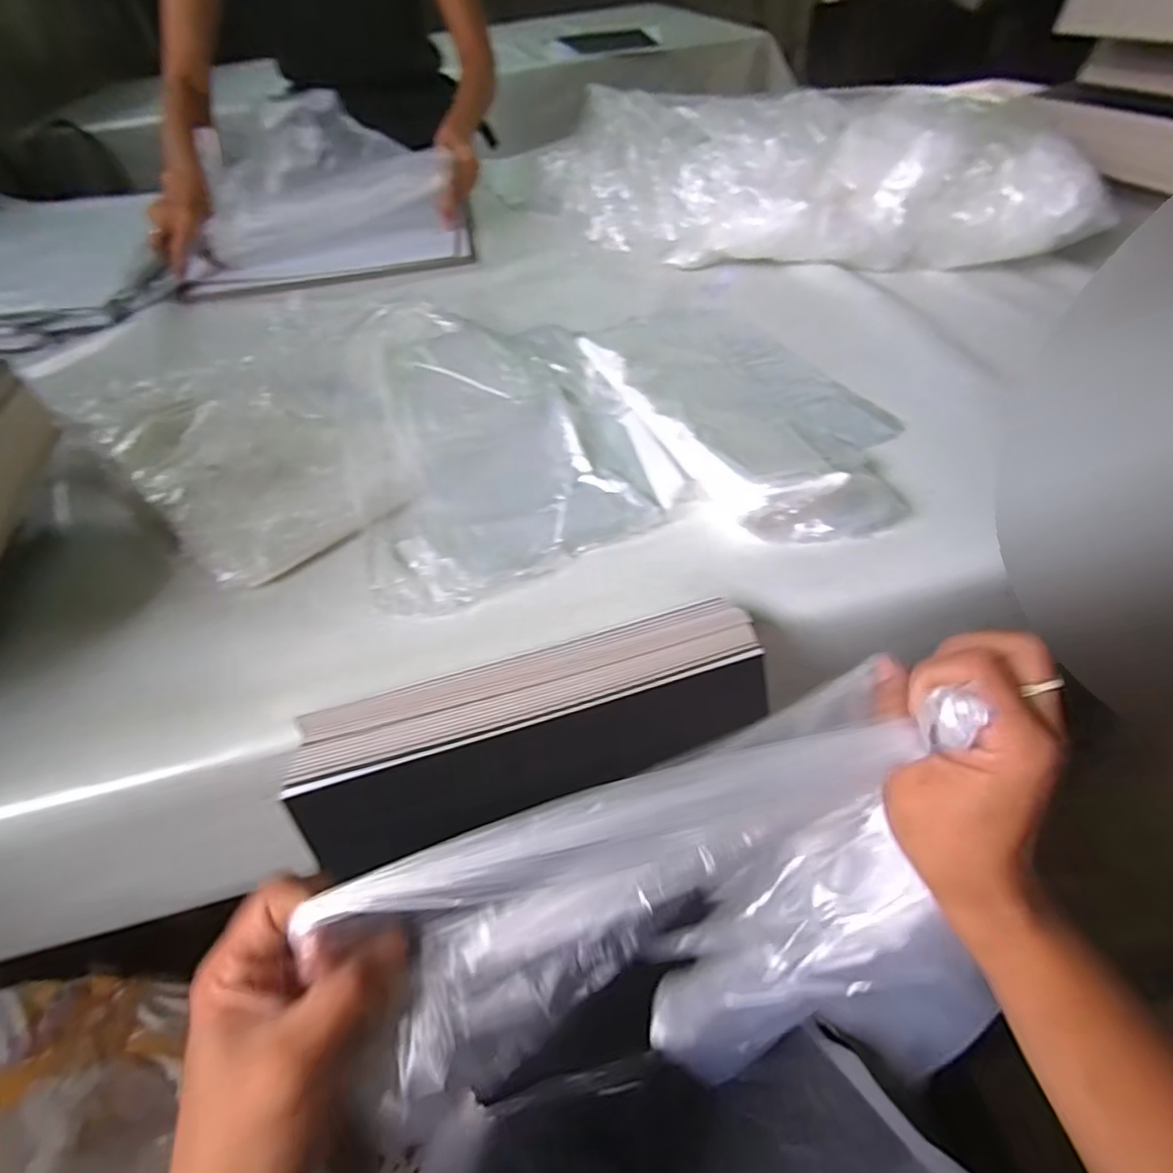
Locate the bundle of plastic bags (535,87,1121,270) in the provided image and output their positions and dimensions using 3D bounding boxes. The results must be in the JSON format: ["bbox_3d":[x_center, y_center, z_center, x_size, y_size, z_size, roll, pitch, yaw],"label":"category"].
[{"bbox_3d":[0.238,-0.464,0.715,0.590,0.142,0.117,11,50,17],"label":"bundle of plastic bags"}]

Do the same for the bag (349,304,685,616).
[{"bbox_3d":[-0.085,-0.153,0.539,0.229,0.032,0.387,-16,48,-7],"label":"bag"}]

